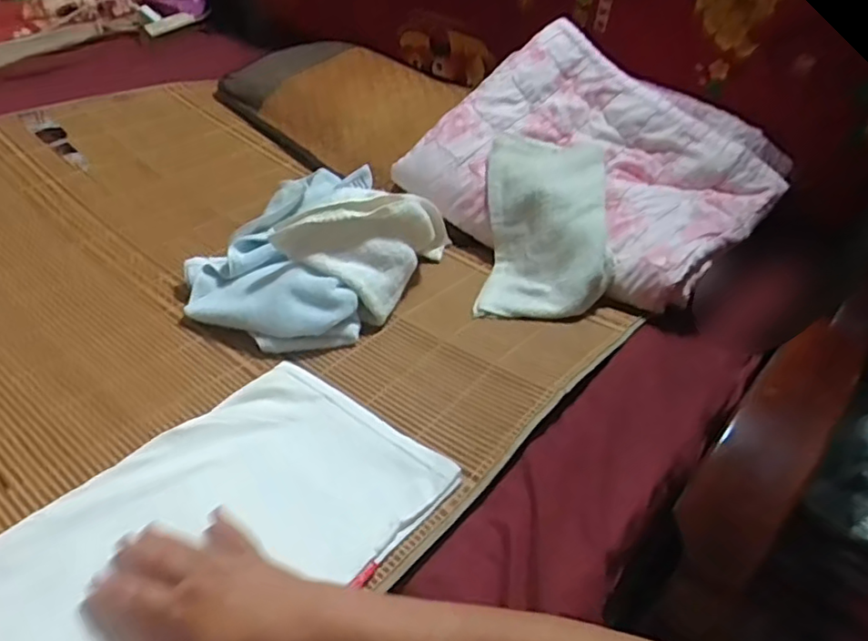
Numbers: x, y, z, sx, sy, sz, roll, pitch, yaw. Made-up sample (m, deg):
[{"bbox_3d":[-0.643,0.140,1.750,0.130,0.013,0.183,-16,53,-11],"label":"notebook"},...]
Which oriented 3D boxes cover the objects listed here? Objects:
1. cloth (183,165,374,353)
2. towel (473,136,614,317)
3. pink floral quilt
[{"bbox_3d":[-0.156,-0.095,0.783,0.231,0.102,0.271,23,41,20],"label":"cloth"},{"bbox_3d":[0.148,-0.131,0.855,0.165,0.066,0.295,-5,63,17],"label":"towel"},{"bbox_3d":[0.230,-0.227,0.901,0.443,0.081,0.357,34,67,18],"label":"pink floral quilt"}]

